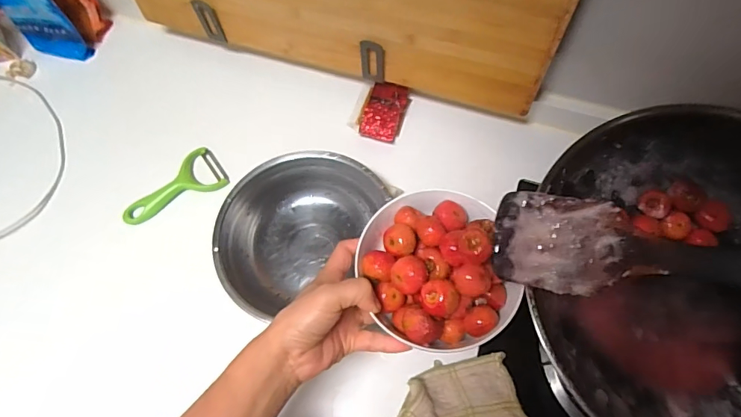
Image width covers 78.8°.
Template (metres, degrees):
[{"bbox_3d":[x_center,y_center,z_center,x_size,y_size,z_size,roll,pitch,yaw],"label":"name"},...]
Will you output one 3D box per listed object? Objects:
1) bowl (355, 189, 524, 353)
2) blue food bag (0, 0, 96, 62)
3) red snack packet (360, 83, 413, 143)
[{"bbox_3d":[0.057,0.042,0.368,0.120,0.072,0.133,-18,66,-5],"label":"bowl"},{"bbox_3d":[-0.464,-0.267,0.616,0.079,0.147,0.036,21,69,12],"label":"blue food bag"},{"bbox_3d":[0.020,-0.129,0.604,0.053,0.018,0.083,16,68,10],"label":"red snack packet"}]

